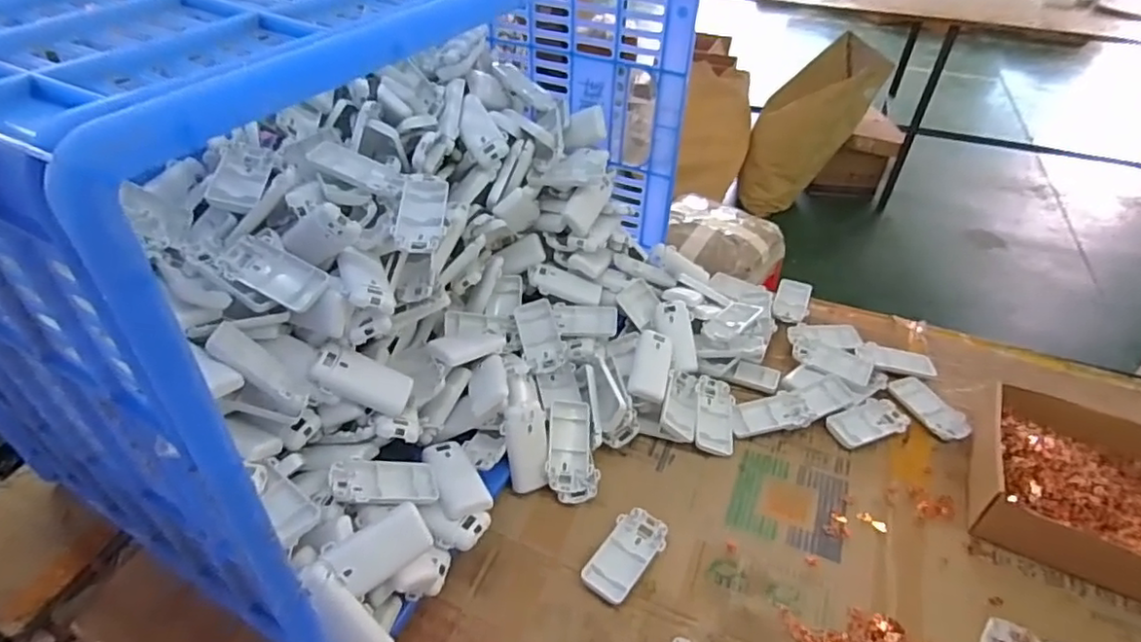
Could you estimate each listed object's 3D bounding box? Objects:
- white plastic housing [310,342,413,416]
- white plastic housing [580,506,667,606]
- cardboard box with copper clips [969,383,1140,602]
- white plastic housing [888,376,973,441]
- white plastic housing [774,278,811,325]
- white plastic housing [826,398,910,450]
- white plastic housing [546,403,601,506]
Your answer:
[{"bbox_3d":[-0.202,0.056,0.592,0.093,0.026,0.042,29,40,-19],"label":"white plastic housing"},{"bbox_3d":[0.055,0.233,0.604,0.050,0.014,0.095,30,51,28],"label":"white plastic housing"},{"bbox_3d":[0.547,0.175,0.630,0.218,0.062,0.196,21,47,22],"label":"cardboard box with copper clips"},{"bbox_3d":[0.438,0.105,0.739,0.052,0.007,0.098,-21,47,-20],"label":"white plastic housing"},{"bbox_3d":[0.332,-0.032,0.905,0.048,0.013,0.104,13,45,14],"label":"white plastic housing"},{"bbox_3d":[0.355,0.122,0.723,0.098,0.010,0.049,-16,45,-16],"label":"white plastic housing"},{"bbox_3d":[0.001,0.142,0.661,0.052,0.022,0.106,-3,74,-2],"label":"white plastic housing"}]

